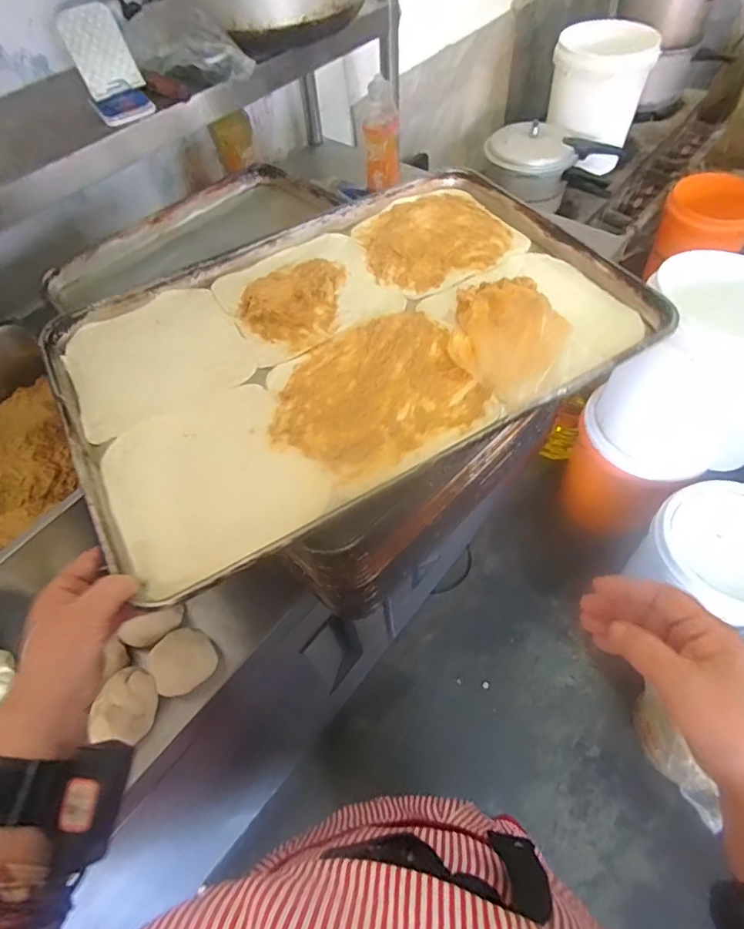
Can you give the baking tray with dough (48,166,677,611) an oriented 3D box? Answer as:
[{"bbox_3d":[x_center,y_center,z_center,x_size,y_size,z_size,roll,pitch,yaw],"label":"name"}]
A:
[{"bbox_3d":[-0.027,-0.152,0.566,0.588,0.033,0.419,-27,58,-13],"label":"baking tray with dough"}]

